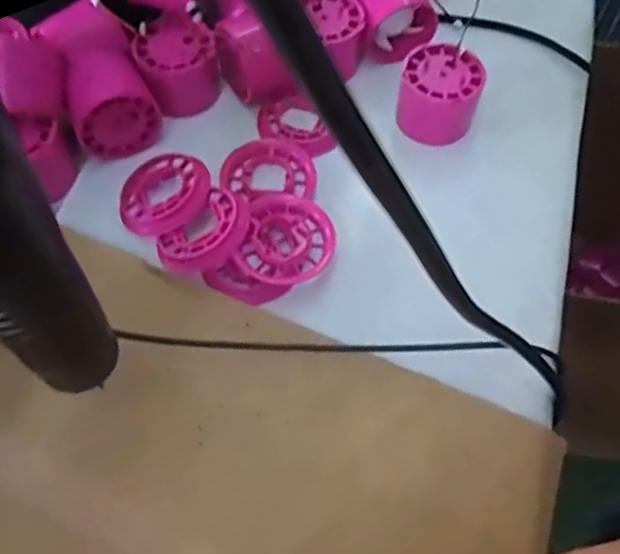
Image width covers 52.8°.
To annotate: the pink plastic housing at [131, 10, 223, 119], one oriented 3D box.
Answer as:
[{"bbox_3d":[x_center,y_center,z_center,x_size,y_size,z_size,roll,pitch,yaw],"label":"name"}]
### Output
[{"bbox_3d":[-0.082,-0.131,0.386,0.047,0.031,0.054,-13,62,-9],"label":"pink plastic housing"}]

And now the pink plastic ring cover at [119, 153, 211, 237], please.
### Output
[{"bbox_3d":[-0.083,-0.048,0.356,0.053,0.008,0.052,-25,58,3],"label":"pink plastic ring cover"}]

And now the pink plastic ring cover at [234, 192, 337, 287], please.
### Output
[{"bbox_3d":[-0.011,-0.020,0.344,0.050,0.014,0.052,11,61,4],"label":"pink plastic ring cover"}]

